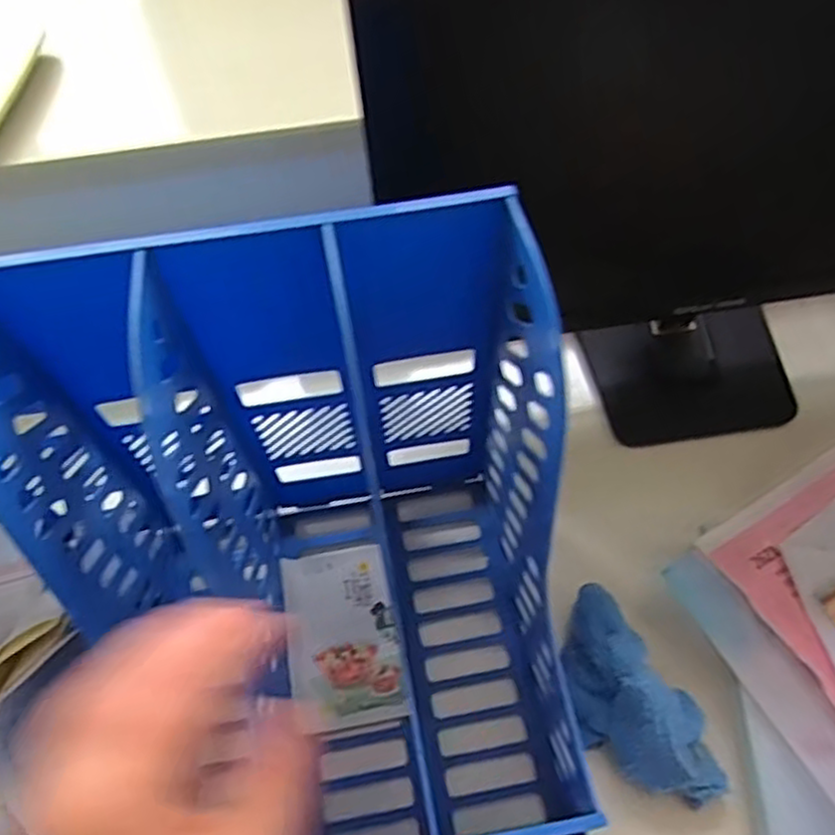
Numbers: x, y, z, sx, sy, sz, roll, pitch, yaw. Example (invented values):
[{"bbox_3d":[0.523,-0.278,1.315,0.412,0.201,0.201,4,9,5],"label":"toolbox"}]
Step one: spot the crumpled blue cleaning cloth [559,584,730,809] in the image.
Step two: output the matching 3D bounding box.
[{"bbox_3d":[0.137,0.185,0.467,0.064,0.076,0.138,-32,63,-15],"label":"crumpled blue cleaning cloth"}]

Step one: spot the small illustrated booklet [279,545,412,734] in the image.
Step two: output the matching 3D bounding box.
[{"bbox_3d":[-0.053,0.155,0.517,0.077,0.007,0.122,-10,62,-4],"label":"small illustrated booklet"}]

